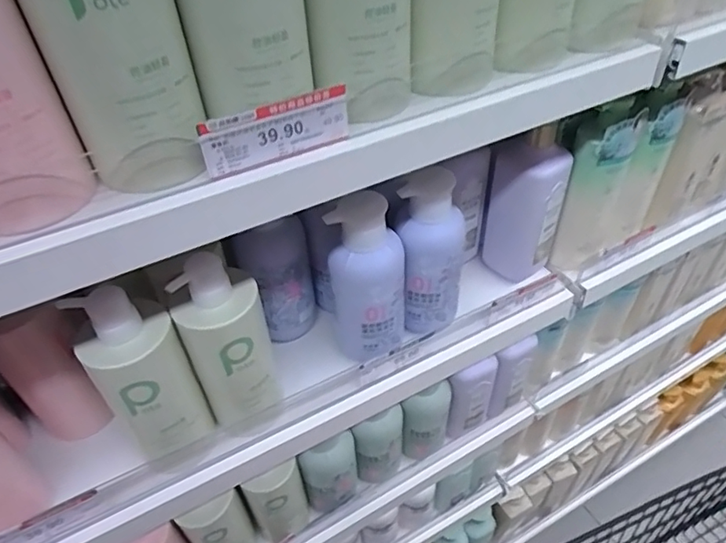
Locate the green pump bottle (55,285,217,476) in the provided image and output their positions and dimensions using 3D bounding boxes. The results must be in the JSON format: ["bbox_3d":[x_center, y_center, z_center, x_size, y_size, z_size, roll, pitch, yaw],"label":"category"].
[{"bbox_3d":[-0.197,0.106,0.492,0.076,0.203,0.074,-29,51,-24],"label":"green pump bottle"}]

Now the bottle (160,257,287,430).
[{"bbox_3d":[-0.132,0.077,0.517,0.081,0.200,0.070,-13,46,-10],"label":"bottle"}]

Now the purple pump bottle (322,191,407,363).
[{"bbox_3d":[0.006,0.010,0.561,0.081,0.181,0.068,-4,45,-2],"label":"purple pump bottle"}]

